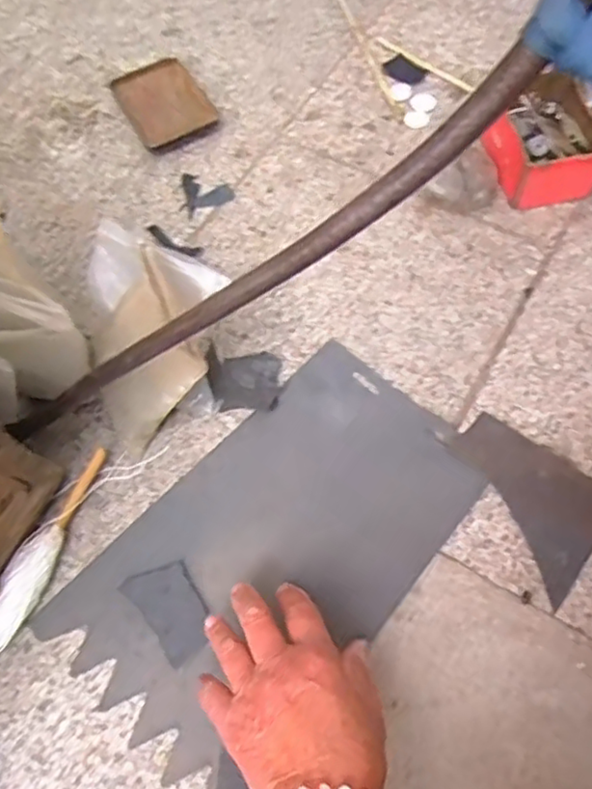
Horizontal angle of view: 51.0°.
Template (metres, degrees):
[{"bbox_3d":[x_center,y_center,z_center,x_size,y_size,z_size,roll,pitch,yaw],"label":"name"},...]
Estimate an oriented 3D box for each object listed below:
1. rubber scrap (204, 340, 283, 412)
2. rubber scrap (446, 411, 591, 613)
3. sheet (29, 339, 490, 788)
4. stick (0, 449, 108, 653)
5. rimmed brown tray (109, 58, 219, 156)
[{"bbox_3d":[-0.045,-0.014,0.523,0.063,0.005,0.056,2,67,4],"label":"rubber scrap"},{"bbox_3d":[0.170,0.075,0.468,0.124,0.004,0.090,38,72,22],"label":"rubber scrap"},{"bbox_3d":[-0.014,0.112,0.473,0.188,0.007,0.319,38,74,19],"label":"sheet"},{"bbox_3d":[-0.198,0.141,0.451,0.026,0.033,0.223,22,70,12],"label":"stick"},{"bbox_3d":[-0.139,-0.309,0.658,0.081,0.011,0.114,-29,68,-9],"label":"rimmed brown tray"}]

